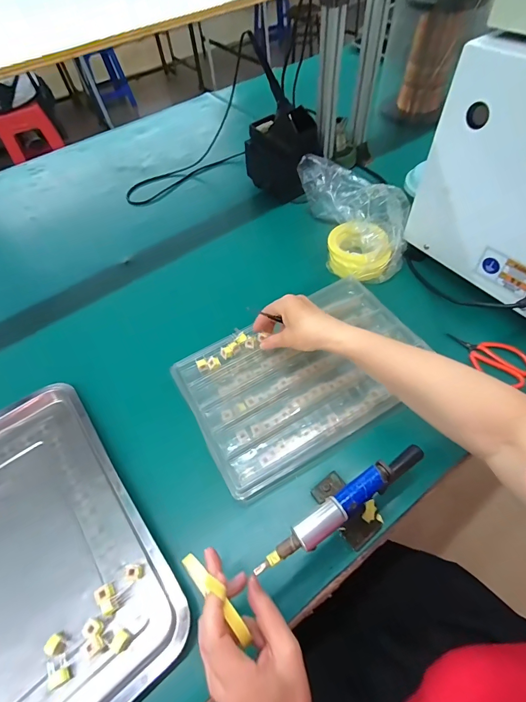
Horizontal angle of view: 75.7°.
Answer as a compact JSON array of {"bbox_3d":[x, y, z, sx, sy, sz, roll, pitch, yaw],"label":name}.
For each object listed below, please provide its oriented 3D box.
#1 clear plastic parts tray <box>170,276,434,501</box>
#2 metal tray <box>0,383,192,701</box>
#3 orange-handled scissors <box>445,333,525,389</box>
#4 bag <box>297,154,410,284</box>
[{"bbox_3d":[0.056,0.027,0.483,0.320,0.038,0.217,-28,61,-14],"label":"clear plastic parts tray"},{"bbox_3d":[-0.295,0.245,0.391,0.287,0.033,0.384,-36,63,-18],"label":"metal tray"},{"bbox_3d":[0.333,0.005,0.502,0.113,0.015,0.057,32,64,23],"label":"orange-handled scissors"},{"bbox_3d":[0.180,-0.252,0.625,0.153,0.096,0.257,-15,56,-6],"label":"bag"}]

